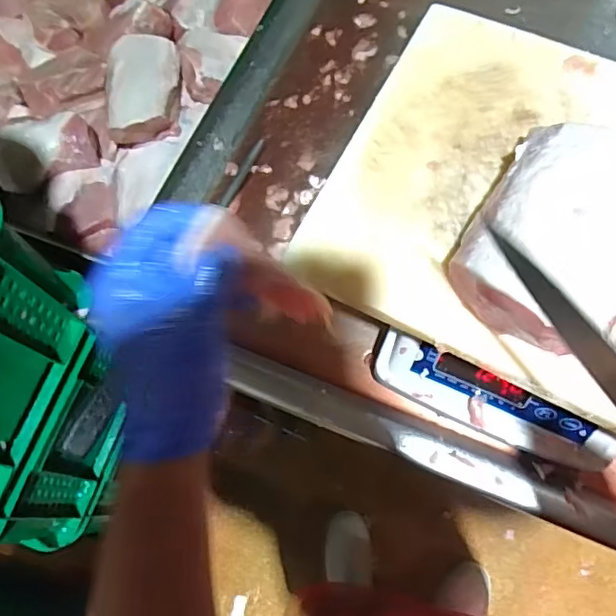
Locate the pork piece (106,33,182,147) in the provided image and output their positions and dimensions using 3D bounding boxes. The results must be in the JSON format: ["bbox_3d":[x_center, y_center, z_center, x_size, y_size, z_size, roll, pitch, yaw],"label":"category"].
[{"bbox_3d":[-0.249,-0.330,0.860,0.110,0.066,0.185,-1,70,2],"label":"pork piece"}]

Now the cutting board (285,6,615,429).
[{"bbox_3d":[0.220,-0.079,0.449,0.380,0.015,0.301,26,73,11],"label":"cutting board"}]

